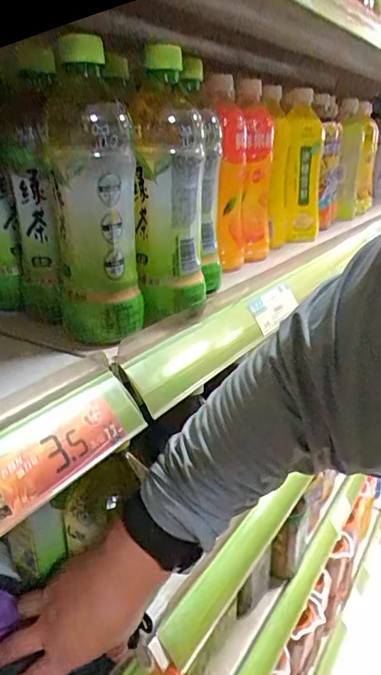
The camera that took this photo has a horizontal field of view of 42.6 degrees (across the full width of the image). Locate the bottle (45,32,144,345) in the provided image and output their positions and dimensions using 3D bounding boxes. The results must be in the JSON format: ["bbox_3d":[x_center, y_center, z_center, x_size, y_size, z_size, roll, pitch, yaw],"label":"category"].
[{"bbox_3d":[-0.076,-0.108,0.384,0.058,0.212,0.074,-6,22,-11],"label":"bottle"}]

